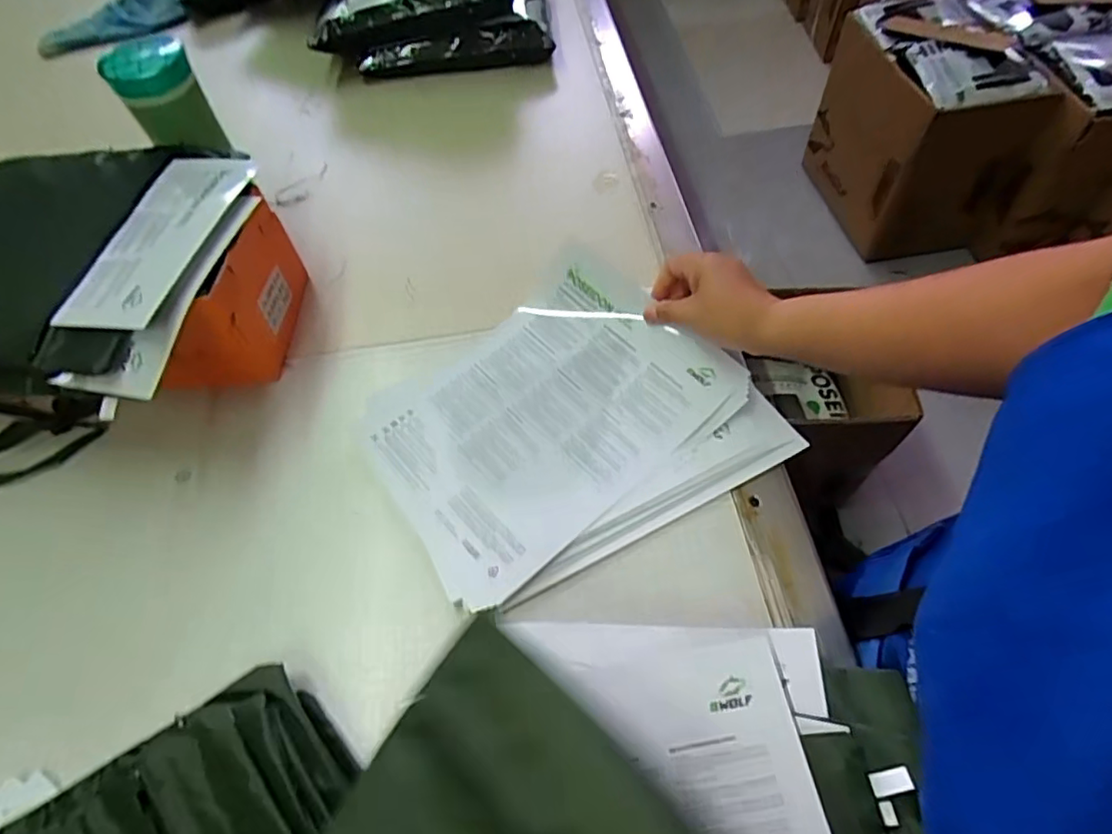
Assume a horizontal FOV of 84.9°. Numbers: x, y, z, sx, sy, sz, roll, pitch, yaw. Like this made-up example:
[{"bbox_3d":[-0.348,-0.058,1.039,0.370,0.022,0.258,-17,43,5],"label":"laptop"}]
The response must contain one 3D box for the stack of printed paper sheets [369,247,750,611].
[{"bbox_3d":[-0.012,-0.010,0.523,0.290,0.030,0.212,-36,64,-17],"label":"stack of printed paper sheets"}]

